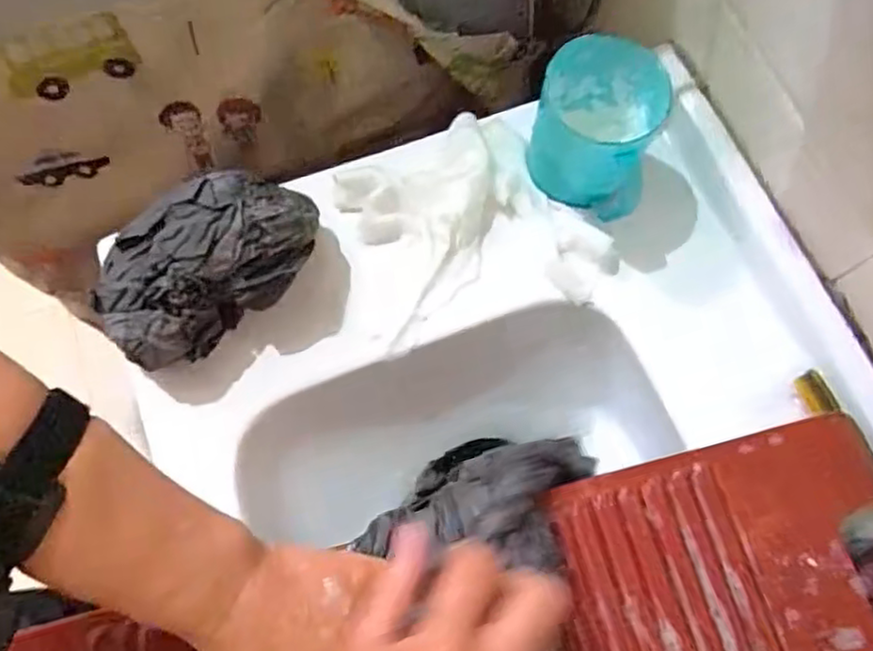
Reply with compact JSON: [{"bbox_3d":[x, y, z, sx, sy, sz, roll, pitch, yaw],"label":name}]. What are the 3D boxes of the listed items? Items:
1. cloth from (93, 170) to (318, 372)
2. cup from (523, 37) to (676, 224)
[{"bbox_3d":[-0.145,-0.036,0.440,0.141,0.074,0.084,-40,77,-14],"label":"cloth"},{"bbox_3d":[0.109,-0.132,0.473,0.081,0.093,0.088,1,71,-2],"label":"cup"}]

